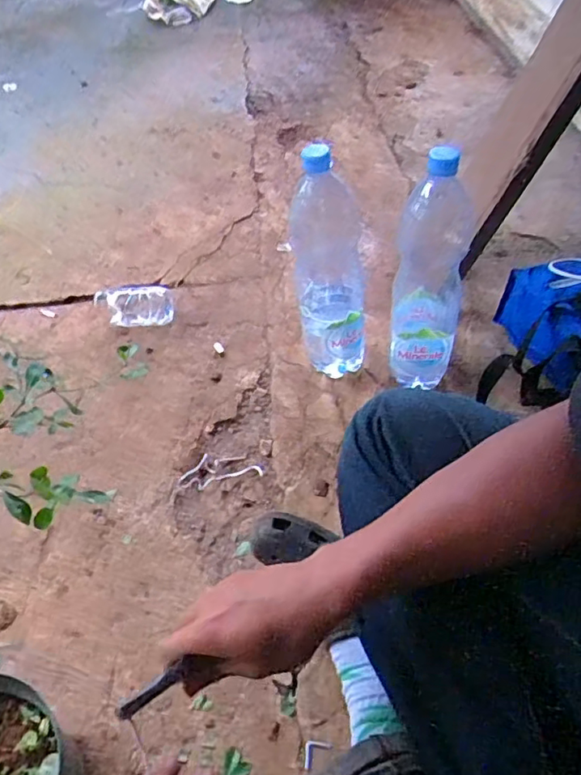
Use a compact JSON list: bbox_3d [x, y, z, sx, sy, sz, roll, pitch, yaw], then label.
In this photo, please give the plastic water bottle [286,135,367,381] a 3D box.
[{"bbox_3d":[0.053,-0.143,0.770,0.100,0.346,0.077,-5,50,0],"label":"plastic water bottle"}]

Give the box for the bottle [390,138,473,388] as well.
[{"bbox_3d":[0.177,-0.147,0.724,0.086,0.316,0.105,11,51,13],"label":"bottle"}]

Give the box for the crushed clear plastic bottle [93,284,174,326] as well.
[{"bbox_3d":[-0.266,-0.141,0.981,0.136,0.059,0.057,7,51,10],"label":"crushed clear plastic bottle"}]

